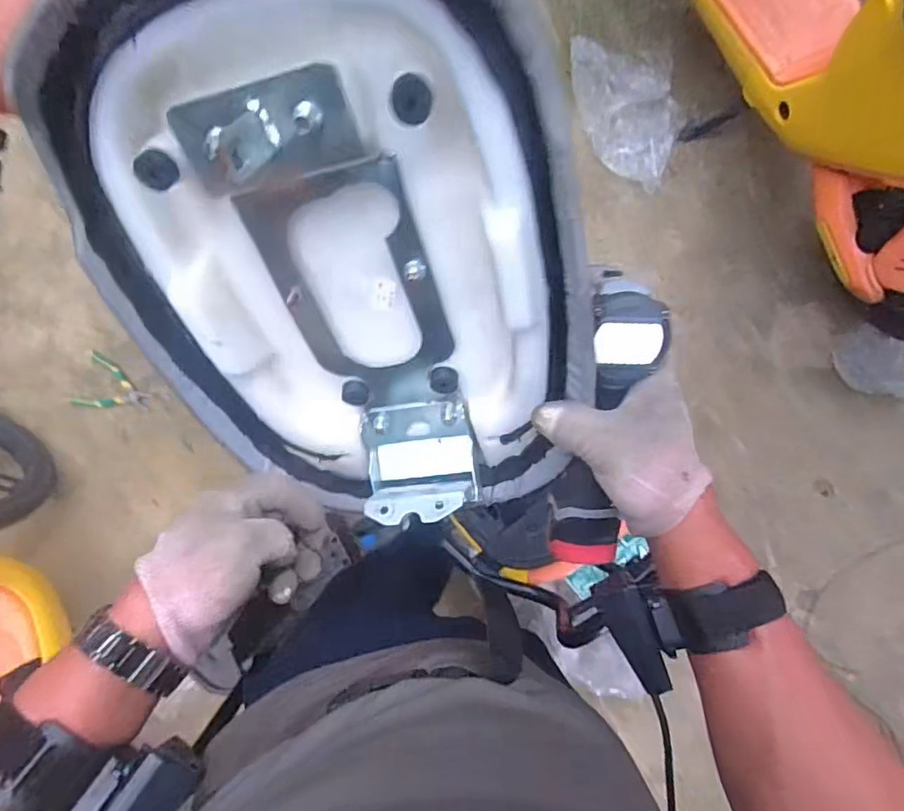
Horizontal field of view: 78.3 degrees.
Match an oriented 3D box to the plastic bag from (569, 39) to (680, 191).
[{"bbox_3d":[0.444,-0.732,1.376,0.260,0.090,0.369,-7,85,-4],"label":"plastic bag"}]

